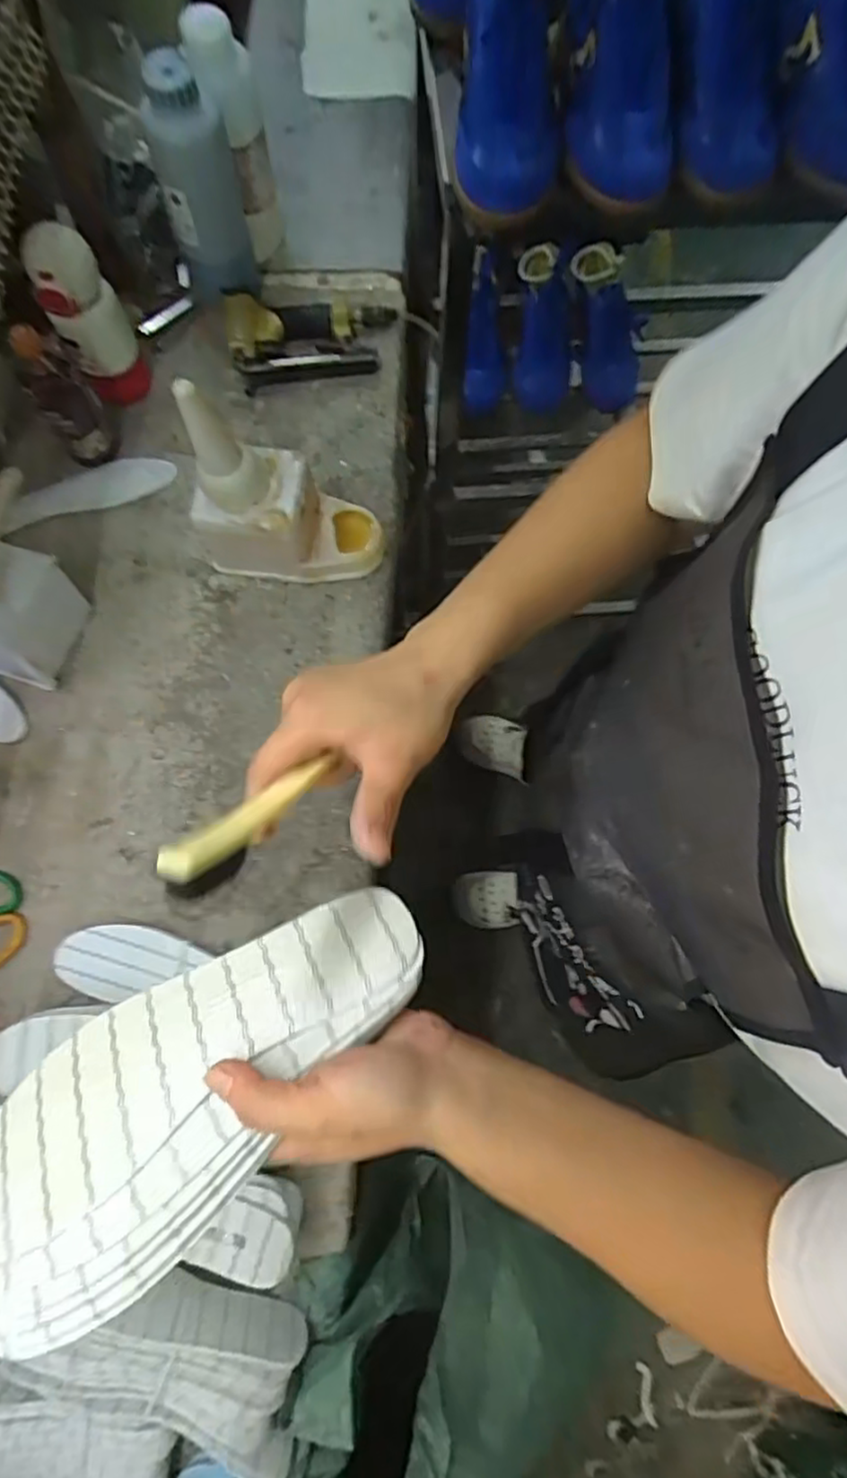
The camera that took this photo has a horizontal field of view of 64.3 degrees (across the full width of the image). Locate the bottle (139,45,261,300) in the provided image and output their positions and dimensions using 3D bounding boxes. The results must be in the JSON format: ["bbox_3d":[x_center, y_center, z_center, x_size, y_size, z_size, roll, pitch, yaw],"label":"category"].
[{"bbox_3d":[-0.266,-0.654,0.799,0.090,0.246,0.102,-17,76,-5],"label":"bottle"}]

